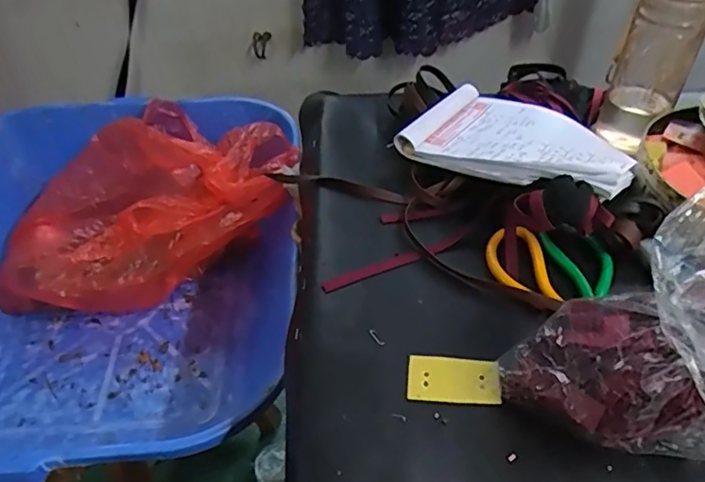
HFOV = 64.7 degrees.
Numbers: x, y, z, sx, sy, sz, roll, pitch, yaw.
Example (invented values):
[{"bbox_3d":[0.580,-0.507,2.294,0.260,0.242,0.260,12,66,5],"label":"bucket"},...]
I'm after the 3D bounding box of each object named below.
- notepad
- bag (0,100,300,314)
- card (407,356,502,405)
[{"bbox_3d":[0.165,-0.102,0.541,0.215,0.034,0.128,27,52,34],"label":"notepad"},{"bbox_3d":[-0.303,-0.053,0.828,0.433,0.209,0.274,-9,44,-5],"label":"bag"},{"bbox_3d":[0.075,0.102,0.413,0.065,0.005,0.036,-1,49,6],"label":"card"}]

